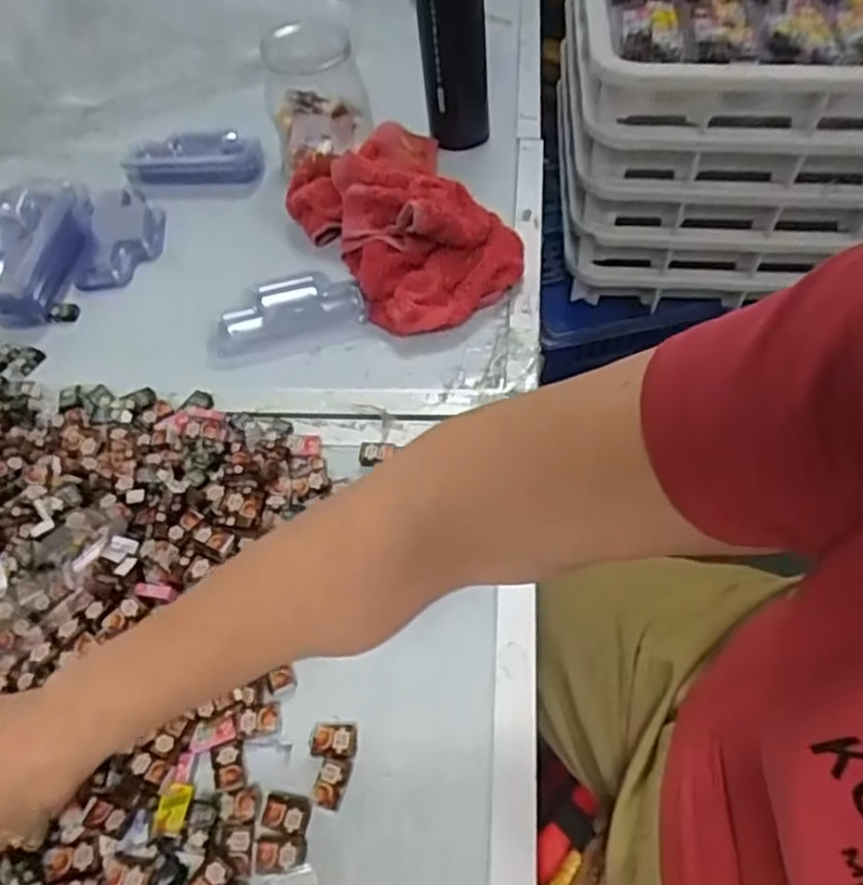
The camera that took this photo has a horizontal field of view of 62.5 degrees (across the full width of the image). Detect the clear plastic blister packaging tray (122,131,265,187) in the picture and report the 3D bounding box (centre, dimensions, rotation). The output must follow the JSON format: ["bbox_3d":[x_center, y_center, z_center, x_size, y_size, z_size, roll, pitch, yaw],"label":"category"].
[{"bbox_3d":[-0.234,-0.289,0.722,0.133,0.029,0.066,2,56,5],"label":"clear plastic blister packaging tray"}]

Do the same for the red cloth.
[{"bbox_3d":[-0.019,-0.212,0.627,0.168,0.077,0.244,-29,59,-15],"label":"red cloth"}]

